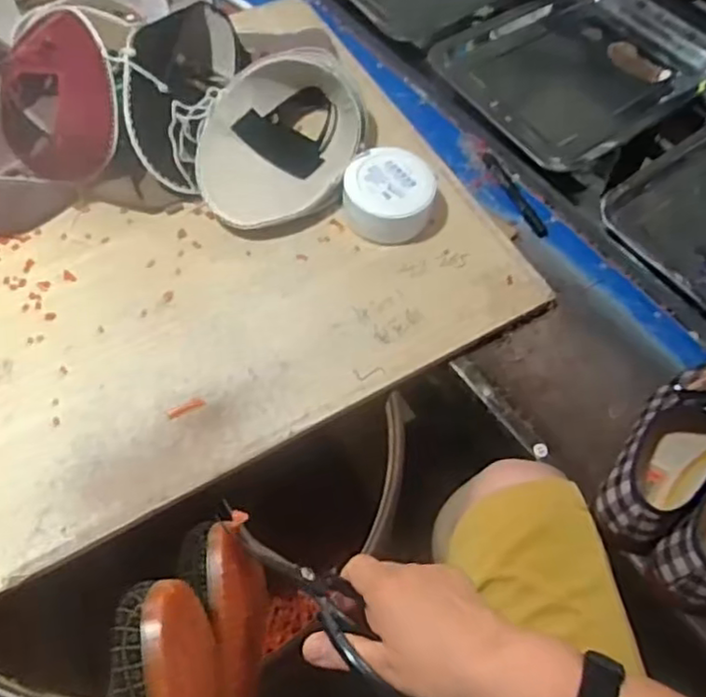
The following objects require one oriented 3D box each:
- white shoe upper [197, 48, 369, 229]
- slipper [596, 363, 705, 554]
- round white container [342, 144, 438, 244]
[{"bbox_3d":[-0.076,-0.241,0.764,0.161,0.092,0.238,25,63,11],"label":"white shoe upper"},{"bbox_3d":[0.312,0.089,0.626,0.239,0.072,0.080,-39,69,-21],"label":"slipper"},{"bbox_3d":[0.041,-0.174,0.749,0.103,0.059,0.092,7,61,1],"label":"round white container"}]

